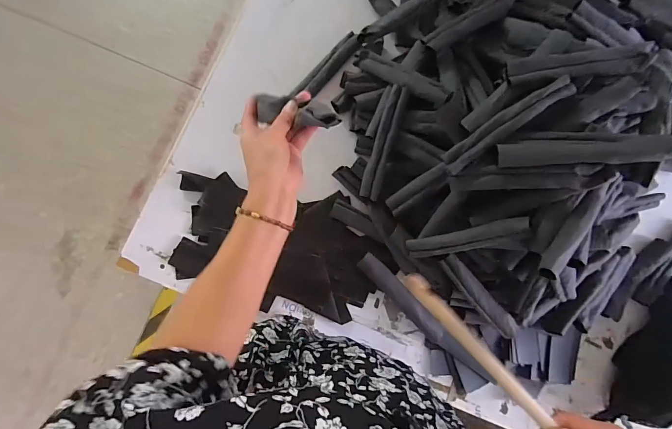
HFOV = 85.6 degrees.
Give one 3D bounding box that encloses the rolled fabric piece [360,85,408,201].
[{"bbox_3d":[0.078,-0.118,0.604,0.031,0.014,0.184,15,102,-4],"label":"rolled fabric piece"}]

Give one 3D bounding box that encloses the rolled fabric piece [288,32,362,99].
[{"bbox_3d":[-0.019,-0.265,0.658,0.036,0.020,0.162,44,83,-1],"label":"rolled fabric piece"}]

